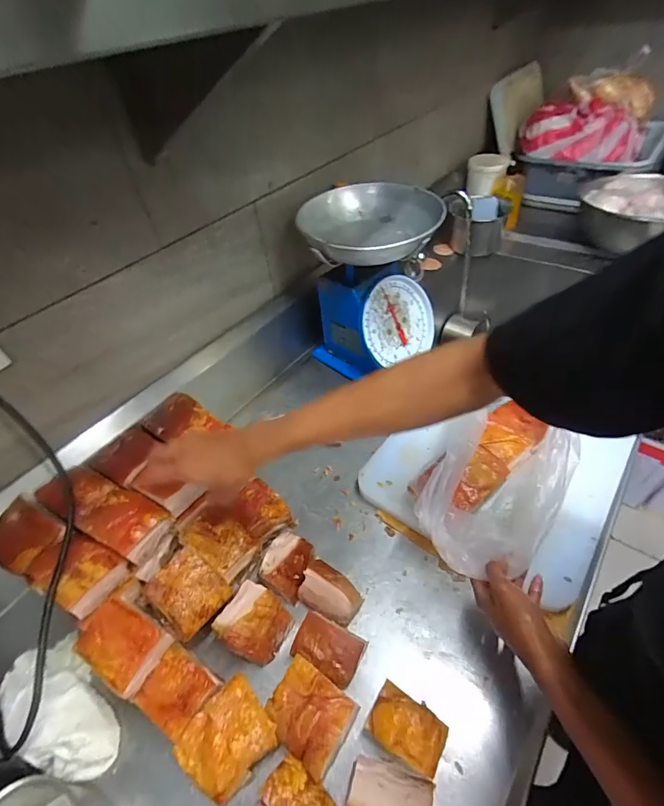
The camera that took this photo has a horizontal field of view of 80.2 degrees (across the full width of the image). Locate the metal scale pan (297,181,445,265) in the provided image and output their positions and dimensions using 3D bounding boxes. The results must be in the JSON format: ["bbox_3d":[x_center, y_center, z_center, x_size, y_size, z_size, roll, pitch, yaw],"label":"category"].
[{"bbox_3d":[0.067,-0.314,0.714,0.246,0.071,0.235,5,48,12],"label":"metal scale pan"}]

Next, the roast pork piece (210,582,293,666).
[{"bbox_3d":[-0.099,0.286,0.511,0.066,0.086,0.073,21,53,24],"label":"roast pork piece"}]

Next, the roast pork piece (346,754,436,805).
[{"bbox_3d":[0.058,0.406,0.402,0.081,0.047,0.056,9,49,15],"label":"roast pork piece"}]

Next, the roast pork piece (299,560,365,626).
[{"bbox_3d":[-0.002,0.267,0.548,0.087,0.048,0.057,26,55,27],"label":"roast pork piece"}]

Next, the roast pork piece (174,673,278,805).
[{"bbox_3d":[-0.116,0.373,0.438,0.093,0.041,0.081,-37,53,-24],"label":"roast pork piece"}]

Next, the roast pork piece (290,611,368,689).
[{"bbox_3d":[-0.003,0.313,0.502,0.082,0.052,0.057,20,53,24],"label":"roast pork piece"}]

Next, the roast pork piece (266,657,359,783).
[{"bbox_3d":[-0.025,0.356,0.451,0.090,0.048,0.075,24,54,26],"label":"roast pork piece"}]

